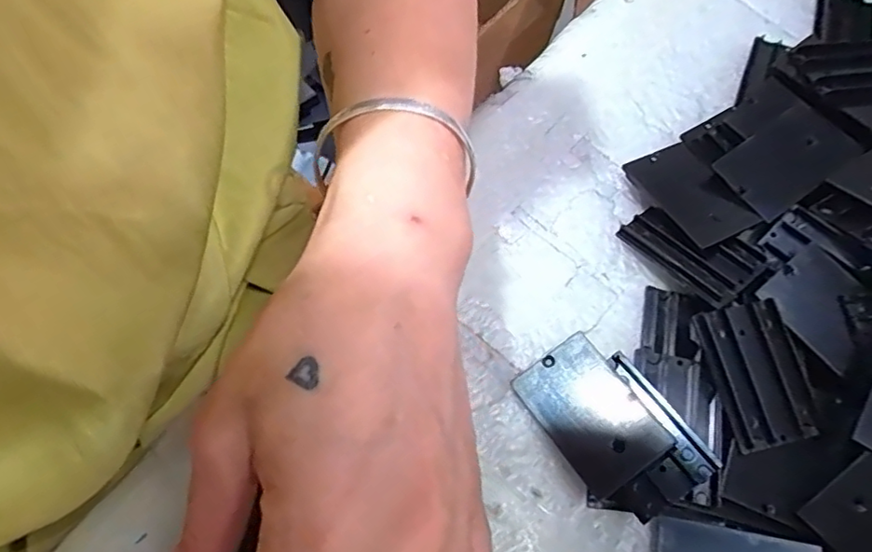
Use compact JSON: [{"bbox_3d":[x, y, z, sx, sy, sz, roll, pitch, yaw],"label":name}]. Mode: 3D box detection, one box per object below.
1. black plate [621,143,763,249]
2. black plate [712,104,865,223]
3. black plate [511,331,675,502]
[{"bbox_3d":[0.117,-0.038,0.271,0.033,0.005,0.056,-29,59,-8],"label":"black plate"},{"bbox_3d":[0.161,-0.054,0.271,0.062,0.006,0.036,-34,70,-9],"label":"black plate"},{"bbox_3d":[0.059,0.053,0.230,0.036,0.005,0.055,-36,62,-1],"label":"black plate"}]

